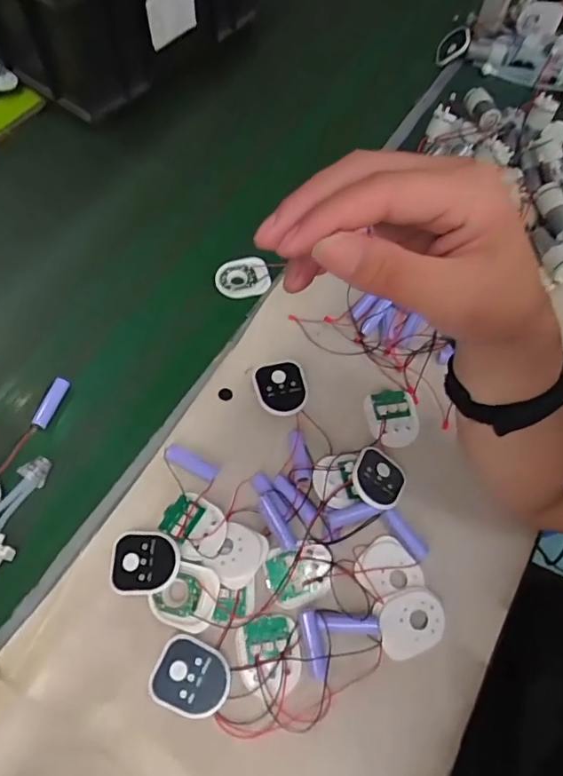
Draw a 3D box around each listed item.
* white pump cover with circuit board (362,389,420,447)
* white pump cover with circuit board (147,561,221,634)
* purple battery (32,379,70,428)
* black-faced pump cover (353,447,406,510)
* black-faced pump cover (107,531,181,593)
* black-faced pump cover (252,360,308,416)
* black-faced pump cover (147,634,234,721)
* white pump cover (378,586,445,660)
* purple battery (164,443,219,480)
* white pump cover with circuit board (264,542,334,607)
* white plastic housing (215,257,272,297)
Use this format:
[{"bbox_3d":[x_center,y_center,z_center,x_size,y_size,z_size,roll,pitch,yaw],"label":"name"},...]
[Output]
[{"bbox_3d":[0.105,0.026,0.515,0.046,0.008,0.060,-14,65,-10],"label":"white pump cover with circuit board"},{"bbox_3d":[-0.076,0.166,0.435,0.050,0.024,0.046,18,63,6],"label":"white pump cover with circuit board"},{"bbox_3d":[-0.218,0.015,0.515,0.014,0.016,0.048,22,64,8],"label":"purple battery"},{"bbox_3d":[0.086,0.080,0.479,0.045,0.021,0.055,22,64,8],"label":"black-faced pump cover"},{"bbox_3d":[-0.111,0.142,0.441,0.056,0.017,0.046,3,63,-2],"label":"black-faced pump cover"},{"bbox_3d":[0.001,0.000,0.518,0.047,0.016,0.056,-14,65,-10],"label":"black-faced pump cover"},{"bbox_3d":[-0.068,0.222,0.417,0.056,0.020,0.051,19,63,6],"label":"black-faced pump cover"},{"bbox_3d":[0.103,0.187,0.434,0.055,0.007,0.045,-26,80,-8],"label":"white pump cover"},{"bbox_3d":[-0.079,0.067,0.482,0.050,0.015,0.014,24,64,9],"label":"purple battery"},{"bbox_3d":[0.015,0.154,0.449,0.055,0.007,0.047,-6,63,-7],"label":"white pump cover with circuit board"},{"bbox_3d":[-0.042,-0.122,0.600,0.060,0.007,0.042,-5,82,-5],"label":"white plastic housing"}]

